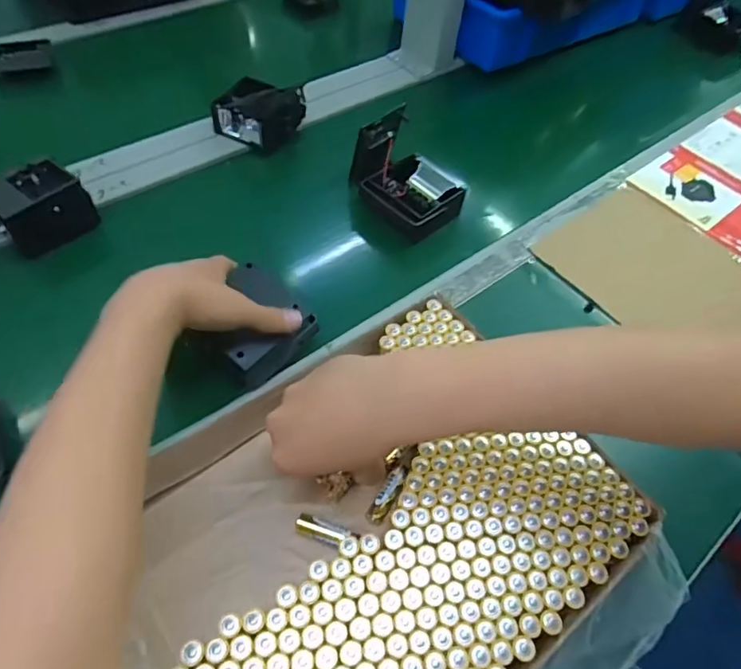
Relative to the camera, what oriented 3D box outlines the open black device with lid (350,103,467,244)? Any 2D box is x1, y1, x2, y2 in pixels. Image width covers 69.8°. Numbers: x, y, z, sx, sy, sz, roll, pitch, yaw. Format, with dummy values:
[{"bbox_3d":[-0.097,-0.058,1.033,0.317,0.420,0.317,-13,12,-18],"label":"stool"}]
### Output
[{"bbox_3d":[0.040,-0.180,0.609,0.100,0.067,0.130,-34,64,-26],"label":"open black device with lid"}]

